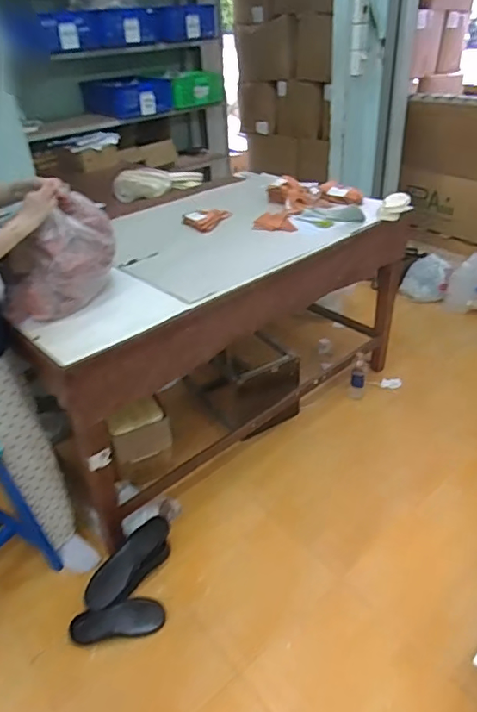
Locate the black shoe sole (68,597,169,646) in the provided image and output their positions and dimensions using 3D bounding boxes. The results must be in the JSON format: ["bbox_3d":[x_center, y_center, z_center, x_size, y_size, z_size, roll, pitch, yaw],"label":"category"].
[{"bbox_3d":[-0.335,0.731,1.407,0.247,0.041,0.093,-8,34,-7],"label":"black shoe sole"}]

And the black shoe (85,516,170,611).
[{"bbox_3d":[-0.317,0.624,1.527,0.114,0.068,0.324,21,41,31],"label":"black shoe"}]

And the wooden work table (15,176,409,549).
[{"bbox_3d":[-0.106,-0.139,1.889,1.357,0.667,0.715,-28,41,-31],"label":"wooden work table"}]

